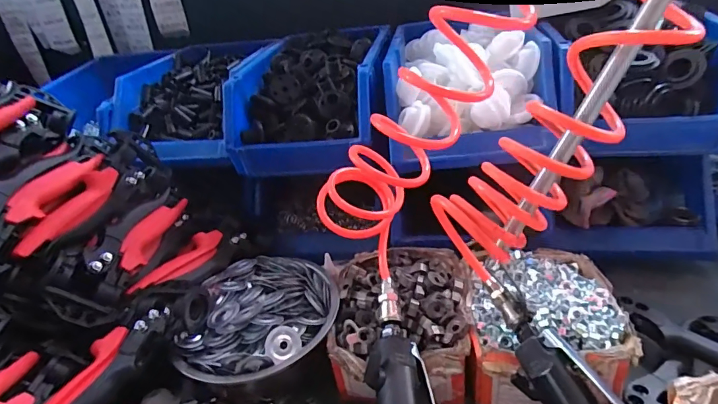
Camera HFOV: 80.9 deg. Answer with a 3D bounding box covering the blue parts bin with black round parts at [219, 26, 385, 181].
[{"bbox_3d":[-0.069,-0.159,0.637,0.217,0.123,0.279,-5,30,4],"label":"blue parts bin with black round parts"}]

